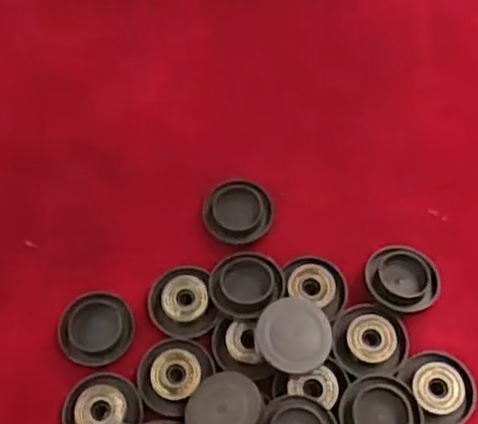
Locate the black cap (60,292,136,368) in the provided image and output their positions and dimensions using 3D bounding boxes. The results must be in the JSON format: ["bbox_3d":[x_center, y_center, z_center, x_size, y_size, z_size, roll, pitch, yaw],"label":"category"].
[{"bbox_3d":[-0.064,0.052,0.325,0.032,0.006,0.032,0,65,1],"label":"black cap"}]

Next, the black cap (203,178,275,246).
[{"bbox_3d":[0.000,0.000,0.350,0.033,0.012,0.029,-13,65,-6],"label":"black cap"}]

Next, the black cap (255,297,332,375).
[{"bbox_3d":[0.023,0.054,0.314,0.031,0.014,0.032,0,65,1],"label":"black cap"}]

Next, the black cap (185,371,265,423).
[{"bbox_3d":[-0.005,0.082,0.301,0.032,0.009,0.032,-9,62,17],"label":"black cap"}]

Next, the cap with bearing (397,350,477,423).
[{"bbox_3d":[0.087,0.075,0.313,0.028,0.010,0.032,-19,66,-8],"label":"cap with bearing"}]

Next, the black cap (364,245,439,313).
[{"bbox_3d":[0.074,0.031,0.332,0.033,0.013,0.030,0,65,1],"label":"black cap"}]

